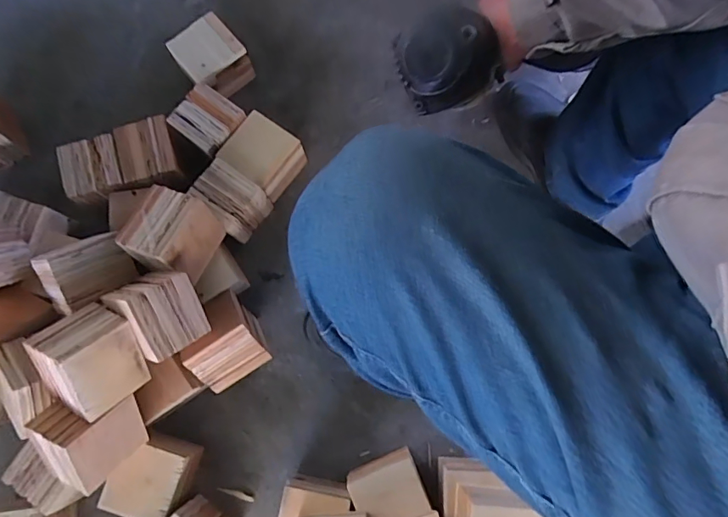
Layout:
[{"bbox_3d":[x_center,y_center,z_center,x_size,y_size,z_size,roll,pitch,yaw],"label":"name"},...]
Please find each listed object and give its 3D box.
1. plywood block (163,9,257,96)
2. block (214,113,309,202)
[{"bbox_3d":[-0.239,-0.316,0.751,0.093,0.067,0.089,-40,81,-6],"label":"plywood block"},{"bbox_3d":[-0.149,-0.155,0.727,0.095,0.072,0.094,36,82,8],"label":"block"}]

